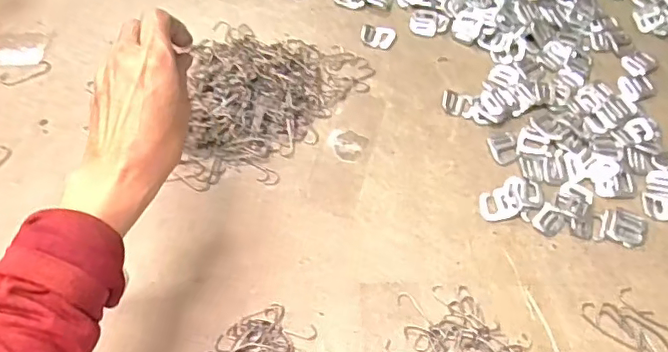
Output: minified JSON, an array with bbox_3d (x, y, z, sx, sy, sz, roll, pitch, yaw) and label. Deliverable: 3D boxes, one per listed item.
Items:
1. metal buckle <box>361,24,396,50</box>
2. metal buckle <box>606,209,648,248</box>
[{"bbox_3d":[0.045,-0.144,0.572,0.034,0.007,0.026,14,60,10],"label":"metal buckle"},{"bbox_3d":[0.236,0.041,0.449,0.028,0.004,0.030,27,63,17],"label":"metal buckle"}]

